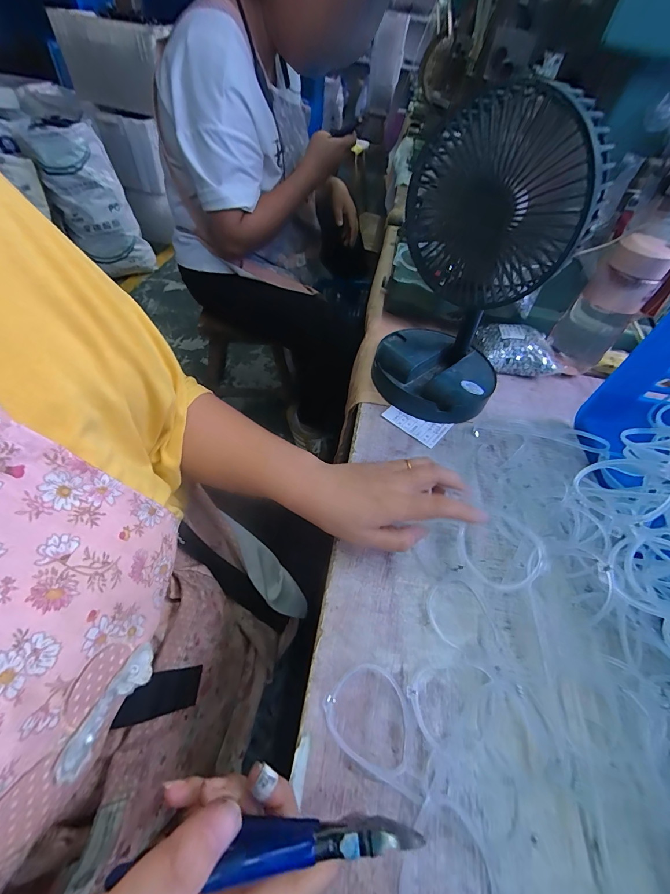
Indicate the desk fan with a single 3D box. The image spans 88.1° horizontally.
[{"bbox_3d":[0.140,-0.175,0.367,0.158,0.274,0.153,16,51,5],"label":"desk fan"}]

